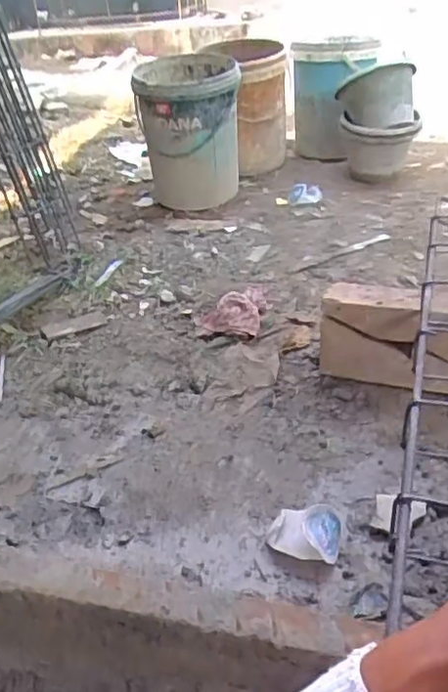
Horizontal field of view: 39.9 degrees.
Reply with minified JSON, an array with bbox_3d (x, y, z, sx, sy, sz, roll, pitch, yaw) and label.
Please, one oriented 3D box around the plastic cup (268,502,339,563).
[{"bbox_3d":[0.103,0.240,0.794,0.090,0.043,0.079,6,31,17],"label":"plastic cup"}]

